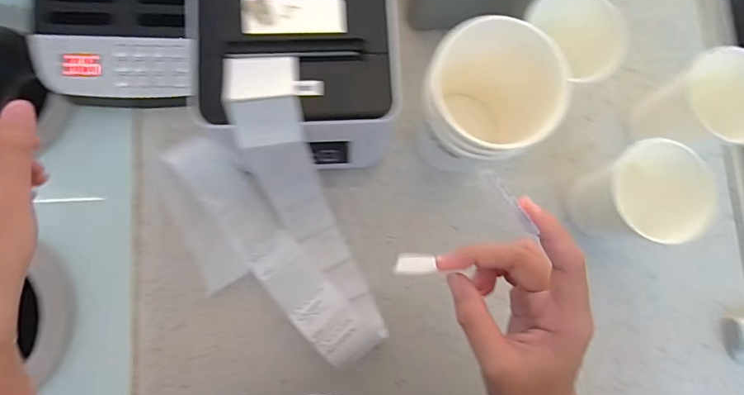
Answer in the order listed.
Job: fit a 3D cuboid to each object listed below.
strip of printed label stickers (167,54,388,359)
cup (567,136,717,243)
[{"bbox_3d":[-0.086,0.032,0.339,0.133,0.129,0.214,-20,85,-7],"label":"strip of printed label stickers"},{"bbox_3d":[0.225,-0.002,0.392,0.078,0.094,0.069,18,82,-2],"label":"cup"}]

